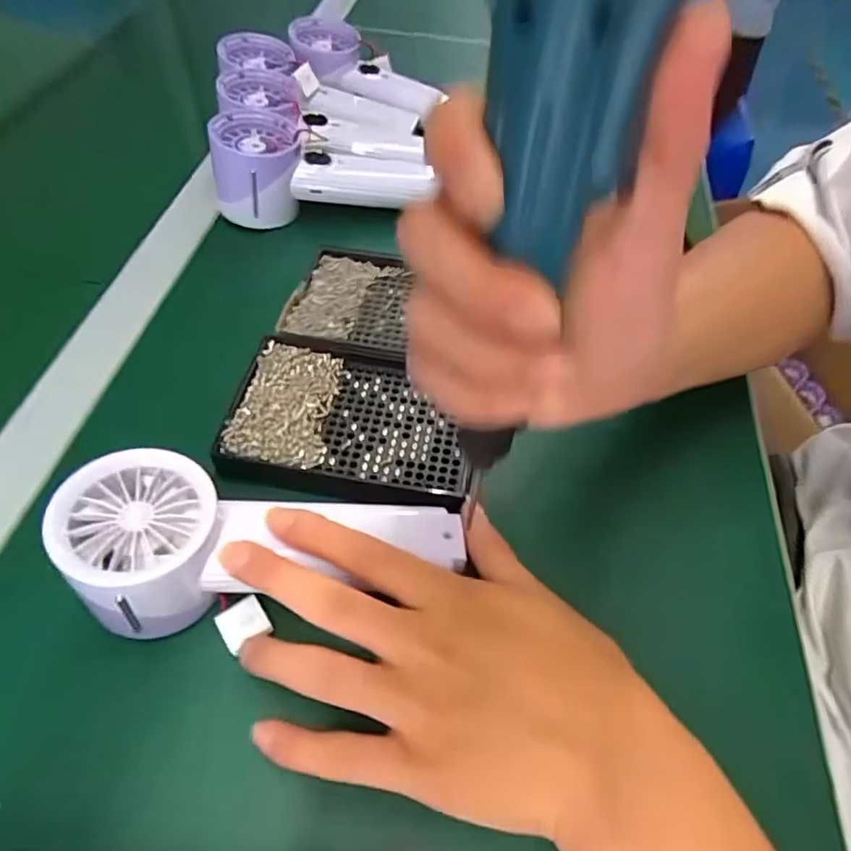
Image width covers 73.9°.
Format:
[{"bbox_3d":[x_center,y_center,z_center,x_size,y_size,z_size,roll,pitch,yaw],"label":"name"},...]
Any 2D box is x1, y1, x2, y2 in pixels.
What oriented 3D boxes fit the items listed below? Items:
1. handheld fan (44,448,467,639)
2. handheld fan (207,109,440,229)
[{"bbox_3d":[-0.068,0.054,0.260,0.177,0.035,0.070,5,53,-17],"label":"handheld fan"},{"bbox_3d":[-0.077,-0.199,0.441,0.165,0.059,0.064,-7,55,-8],"label":"handheld fan"}]

